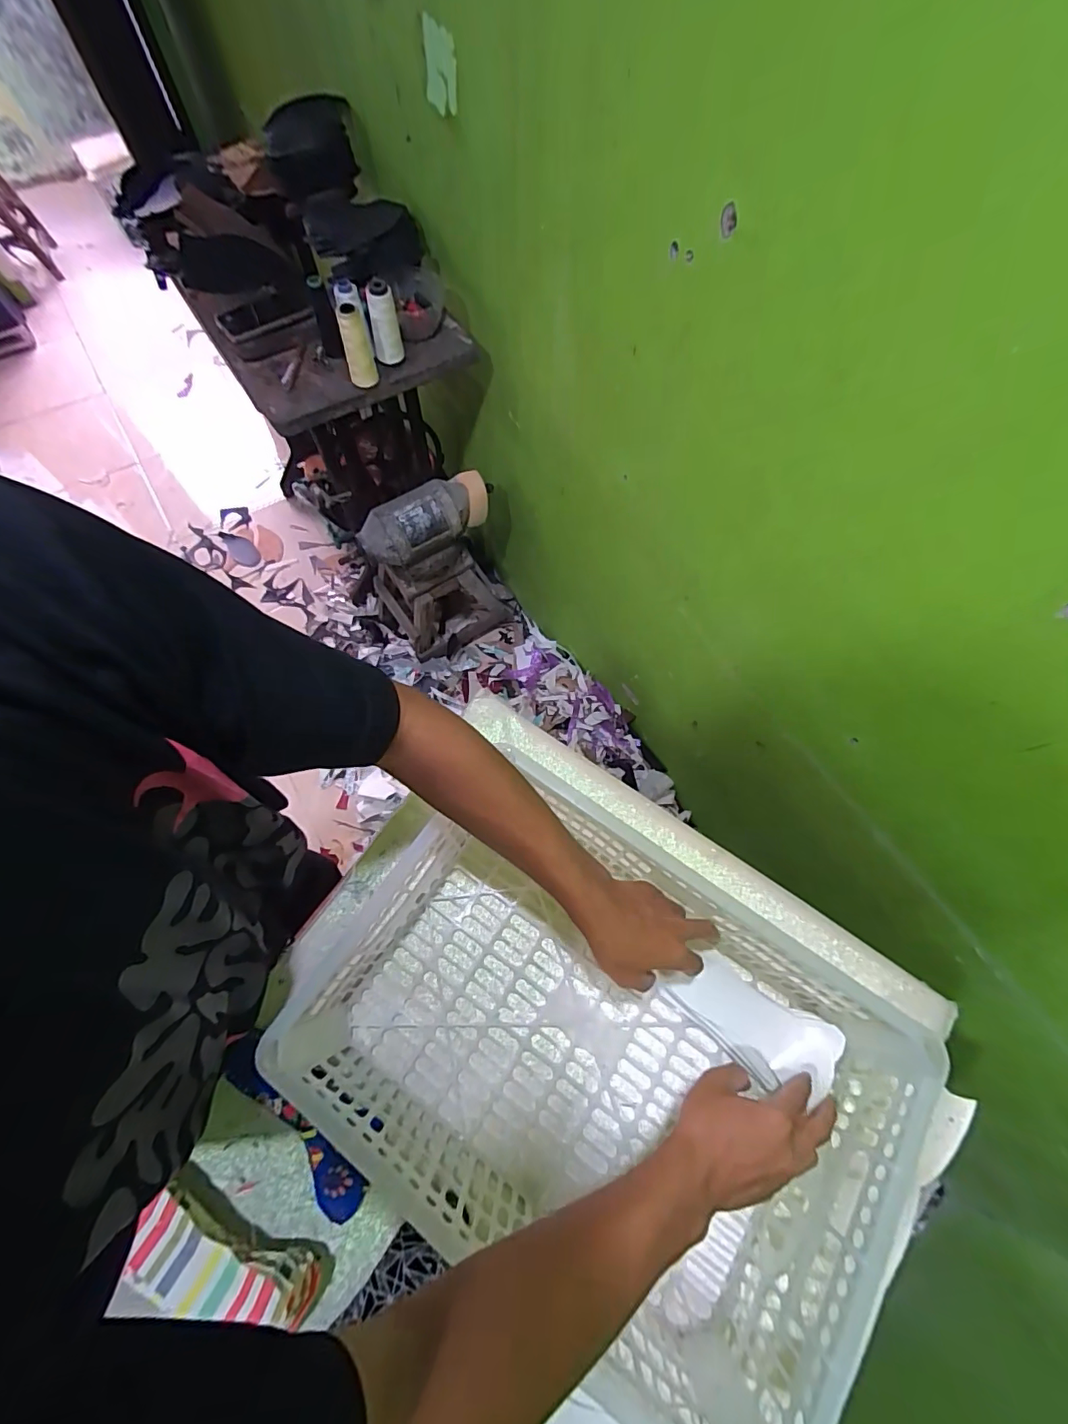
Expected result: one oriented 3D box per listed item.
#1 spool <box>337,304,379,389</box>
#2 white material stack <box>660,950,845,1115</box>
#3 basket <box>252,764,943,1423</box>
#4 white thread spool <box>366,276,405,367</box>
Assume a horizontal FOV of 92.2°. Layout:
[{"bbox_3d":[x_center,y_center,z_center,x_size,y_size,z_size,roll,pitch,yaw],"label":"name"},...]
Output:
[{"bbox_3d":[-0.290,-0.594,0.843,0.046,0.111,0.039,-12,69,-7],"label":"spool"},{"bbox_3d":[0.210,0.300,0.498,0.153,0.021,0.077,22,68,22],"label":"white material stack"},{"bbox_3d":[0.039,0.278,0.458,0.484,0.147,0.313,33,71,11],"label":"basket"},{"bbox_3d":[-0.251,-0.651,0.860,0.048,0.108,0.048,1,68,-1],"label":"white thread spool"}]

